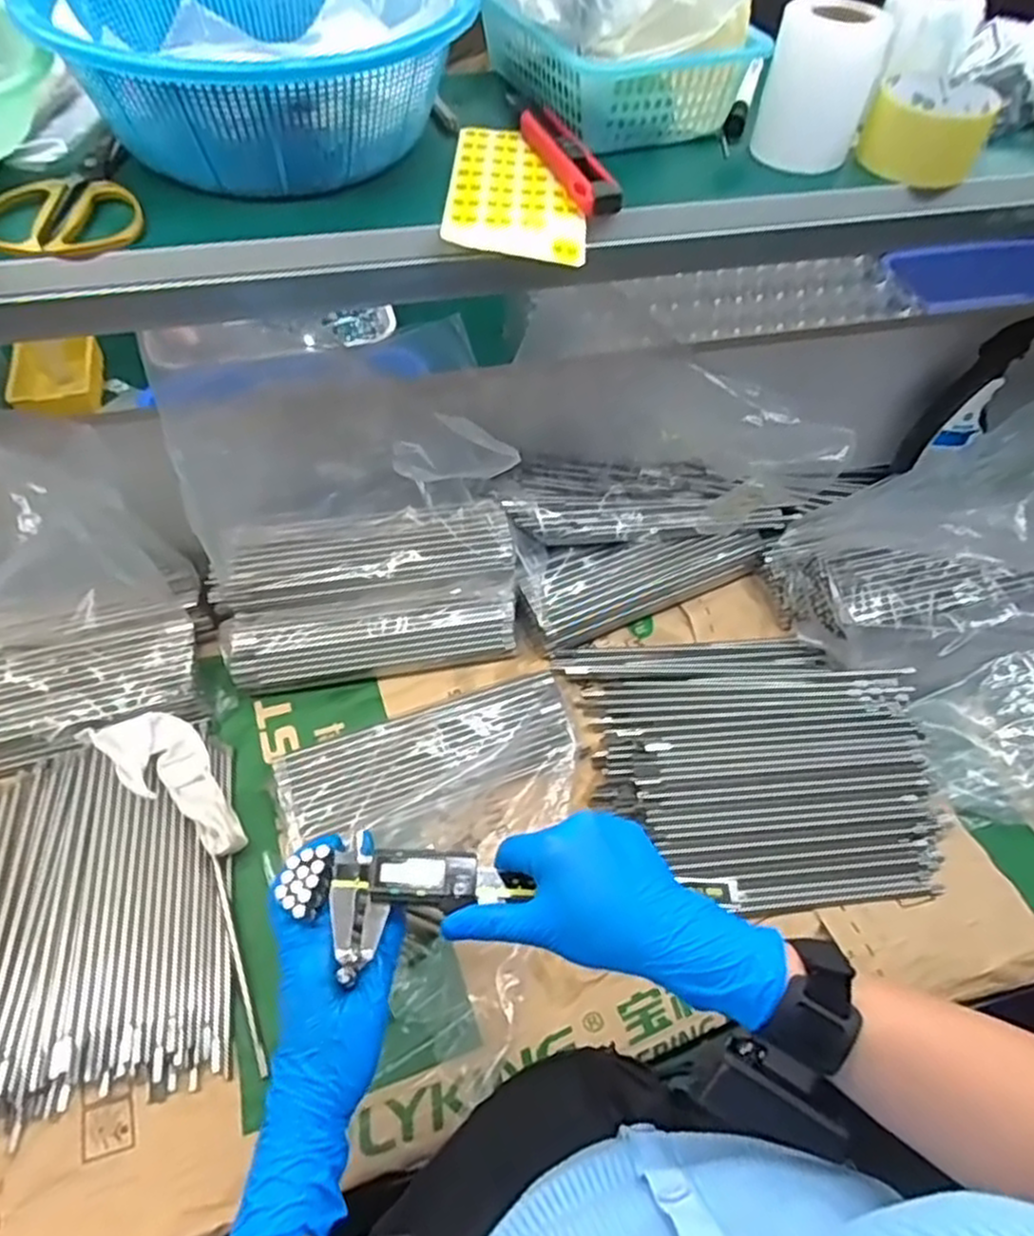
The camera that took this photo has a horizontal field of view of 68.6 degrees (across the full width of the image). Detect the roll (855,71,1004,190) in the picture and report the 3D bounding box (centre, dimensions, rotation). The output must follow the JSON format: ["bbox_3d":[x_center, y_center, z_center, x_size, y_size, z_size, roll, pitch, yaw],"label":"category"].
[{"bbox_3d":[0.300,-0.357,0.556,0.082,0.045,0.085,26,57,15],"label":"roll"}]

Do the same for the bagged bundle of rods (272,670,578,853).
[{"bbox_3d":[-0.077,0.136,0.711,0.283,0.058,0.124,-14,56,-13],"label":"bagged bundle of rods"}]

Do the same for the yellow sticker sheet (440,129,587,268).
[{"bbox_3d":[0.000,-0.296,0.525,0.090,0.011,0.163,2,54,-1],"label":"yellow sticker sheet"}]

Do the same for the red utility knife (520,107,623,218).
[{"bbox_3d":[0.037,-0.319,0.529,0.030,0.017,0.131,-15,56,-13],"label":"red utility knife"}]

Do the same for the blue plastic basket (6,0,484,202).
[{"bbox_3d":[-0.170,-0.381,0.514,0.261,0.097,0.230,-20,57,-16],"label":"blue plastic basket"}]

